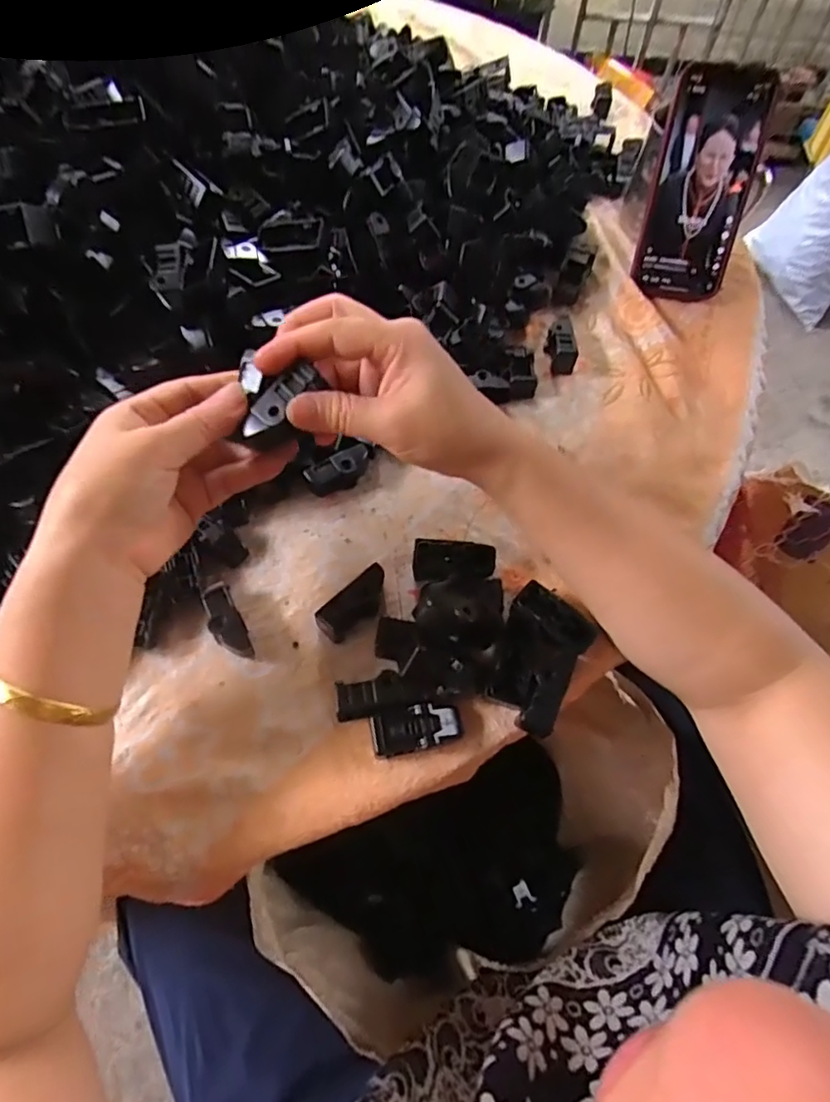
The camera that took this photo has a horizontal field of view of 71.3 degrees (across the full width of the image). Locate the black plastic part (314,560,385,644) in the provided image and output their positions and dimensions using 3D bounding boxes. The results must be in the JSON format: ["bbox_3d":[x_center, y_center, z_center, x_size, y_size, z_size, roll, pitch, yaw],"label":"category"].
[{"bbox_3d":[-0.035,0.031,0.342,0.049,0.019,0.018,-40,70,-20],"label":"black plastic part"}]

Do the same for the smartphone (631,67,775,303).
[{"bbox_3d":[0.224,-0.281,0.452,0.072,0.150,0.010,11,32,8],"label":"smartphone"}]

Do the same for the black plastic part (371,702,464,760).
[{"bbox_3d":[0.002,0.095,0.309,0.050,0.013,0.022,-5,61,-20],"label":"black plastic part"}]

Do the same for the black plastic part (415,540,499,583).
[{"bbox_3d":[0.024,0.005,0.356,0.048,0.013,0.025,-1,62,-3],"label":"black plastic part"}]

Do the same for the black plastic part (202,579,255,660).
[{"bbox_3d":[-0.108,0.041,0.333,0.017,0.015,0.046,-26,81,-15],"label":"black plastic part"}]

